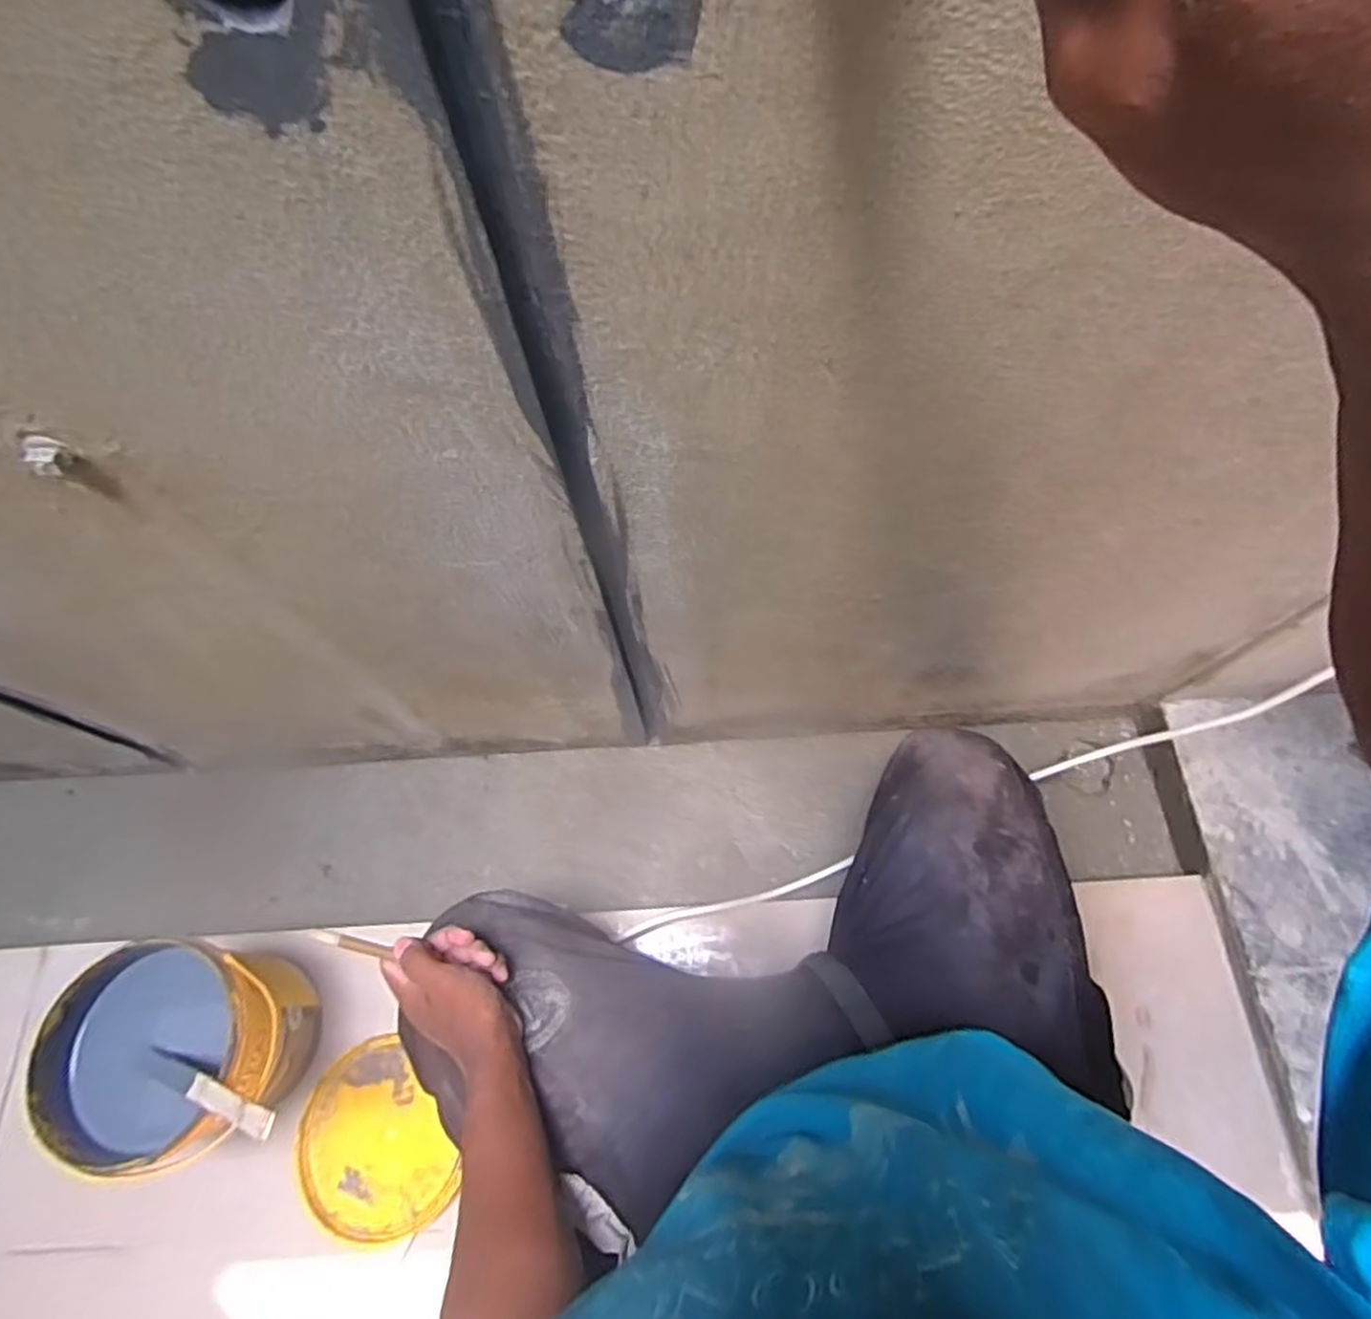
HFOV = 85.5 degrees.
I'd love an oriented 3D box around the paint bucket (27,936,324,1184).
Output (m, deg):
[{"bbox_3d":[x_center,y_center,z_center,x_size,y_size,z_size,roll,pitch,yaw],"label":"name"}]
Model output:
[{"bbox_3d":[-0.476,0.377,0.722,0.219,0.198,0.199,-22,67,-7],"label":"paint bucket"}]

